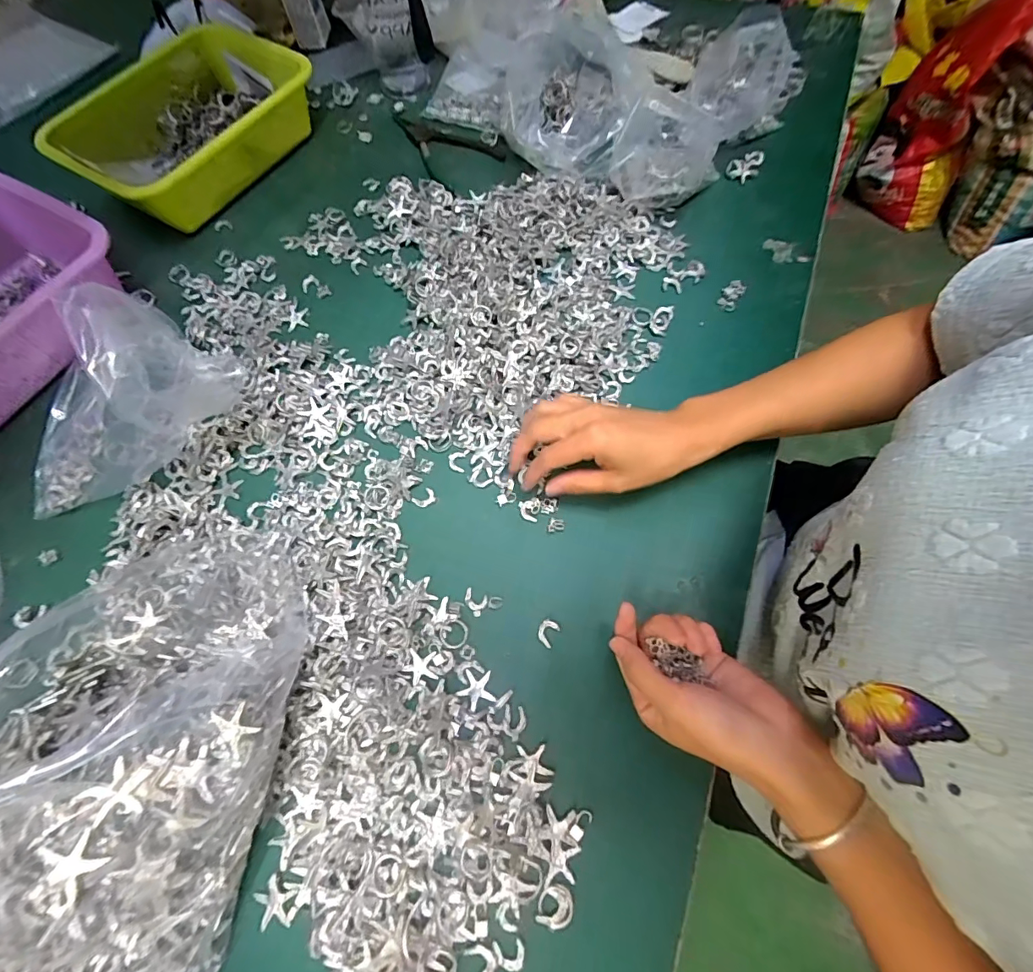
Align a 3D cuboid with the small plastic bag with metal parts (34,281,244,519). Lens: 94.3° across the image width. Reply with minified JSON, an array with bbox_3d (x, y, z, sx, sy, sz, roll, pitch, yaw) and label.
[{"bbox_3d":[-0.360,-0.081,0.400,0.130,0.103,0.199,36,73,16],"label":"small plastic bag with metal parts"}]

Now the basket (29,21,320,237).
[{"bbox_3d":[-0.390,-0.423,0.566,0.208,0.077,0.264,37,73,16],"label":"basket"}]

